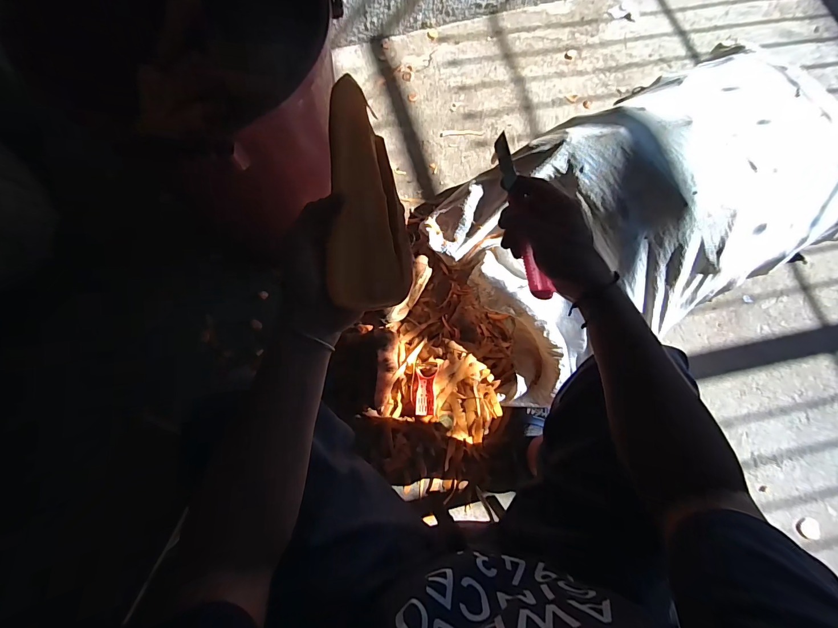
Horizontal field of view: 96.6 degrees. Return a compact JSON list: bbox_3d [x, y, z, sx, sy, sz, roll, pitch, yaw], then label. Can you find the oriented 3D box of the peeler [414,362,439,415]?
[{"bbox_3d":[0.014,0.174,0.871,0.055,0.022,0.121,5,76,0],"label":"peeler"}]

